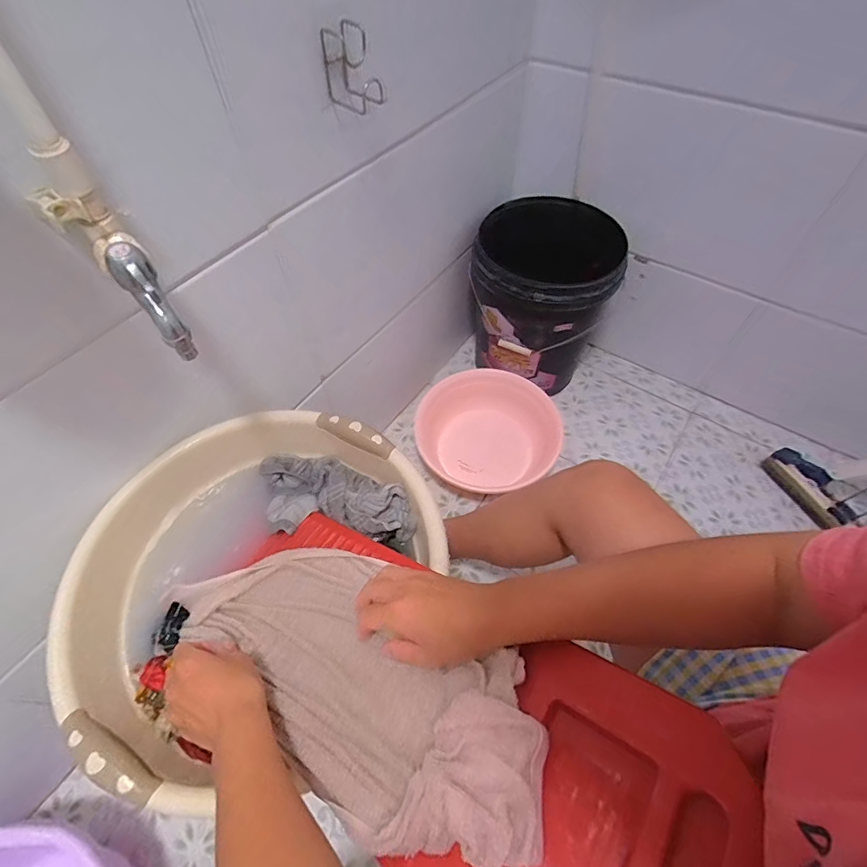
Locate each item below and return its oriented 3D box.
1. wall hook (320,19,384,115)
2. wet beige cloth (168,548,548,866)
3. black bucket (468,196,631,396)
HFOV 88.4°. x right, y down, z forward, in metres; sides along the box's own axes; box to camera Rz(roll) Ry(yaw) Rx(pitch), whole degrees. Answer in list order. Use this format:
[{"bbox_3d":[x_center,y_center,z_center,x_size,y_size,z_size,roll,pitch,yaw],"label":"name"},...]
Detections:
[{"bbox_3d":[-0.099,-0.442,0.551,0.067,0.081,0.054,-9,57,-4],"label":"wall hook"},{"bbox_3d":[-0.100,0.200,0.423,0.437,0.050,0.160,11,52,42],"label":"wet beige cloth"},{"bbox_3d":[0.241,-0.300,1.078,0.301,0.380,0.293,-1,56,1],"label":"black bucket"}]

